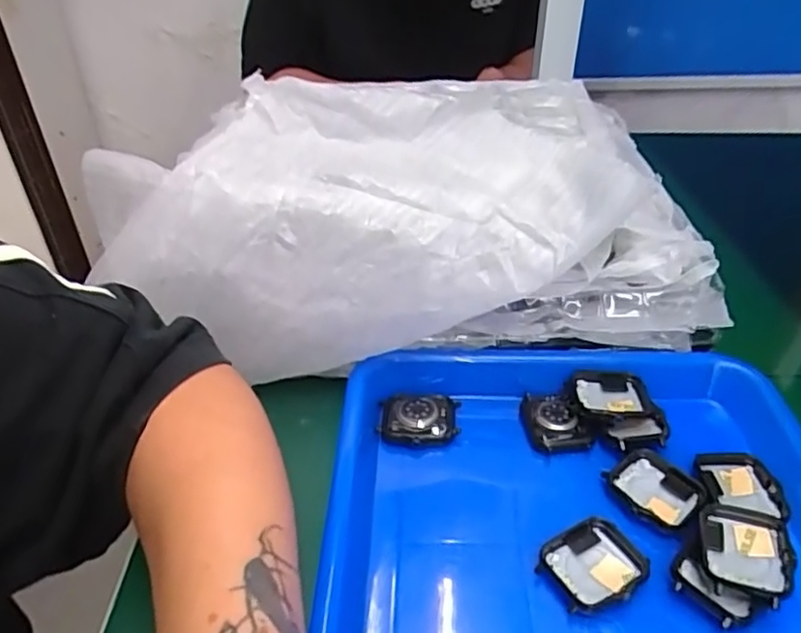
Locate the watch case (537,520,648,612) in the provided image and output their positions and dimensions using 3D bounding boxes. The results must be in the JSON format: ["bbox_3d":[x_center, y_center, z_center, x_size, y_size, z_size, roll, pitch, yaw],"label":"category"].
[{"bbox_3d":[0.091,0.117,0.293,0.046,0.009,0.037,-21,40,-23],"label":"watch case"}]

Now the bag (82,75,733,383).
[{"bbox_3d":[0.007,-0.048,0.388,0.353,0.159,0.110,0,36,1],"label":"bag"}]

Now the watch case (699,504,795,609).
[{"bbox_3d":[0.160,0.111,0.290,0.037,0.012,0.044,11,39,18],"label":"watch case"}]

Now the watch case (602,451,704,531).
[{"bbox_3d":[0.132,0.088,0.326,0.037,0.008,0.042,-27,43,-29],"label":"watch case"}]

